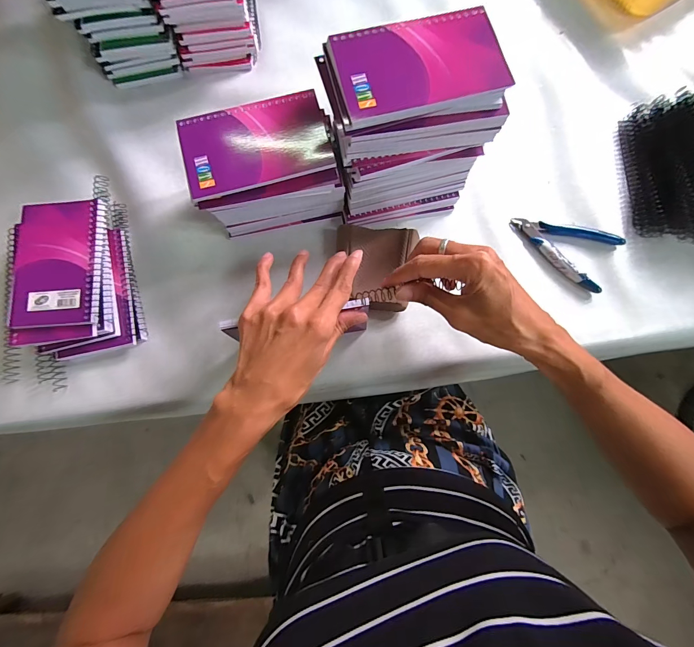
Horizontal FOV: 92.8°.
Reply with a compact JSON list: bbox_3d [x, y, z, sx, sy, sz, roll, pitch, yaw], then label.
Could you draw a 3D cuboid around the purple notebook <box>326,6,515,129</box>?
[{"bbox_3d":[0.056,-0.201,0.261,0.128,0.012,0.082,-14,80,-2],"label":"purple notebook"}]

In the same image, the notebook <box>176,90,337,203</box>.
[{"bbox_3d":[-0.082,-0.162,0.300,0.129,0.008,0.078,-15,80,-2],"label":"notebook"}]

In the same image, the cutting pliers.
[{"bbox_3d":[0.240,-0.089,0.370,0.114,0.013,0.068,29,82,5],"label":"cutting pliers"}]

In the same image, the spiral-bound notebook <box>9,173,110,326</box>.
[{"bbox_3d":[-0.294,-0.074,0.336,0.087,0.017,0.152,-3,80,0],"label":"spiral-bound notebook"}]

